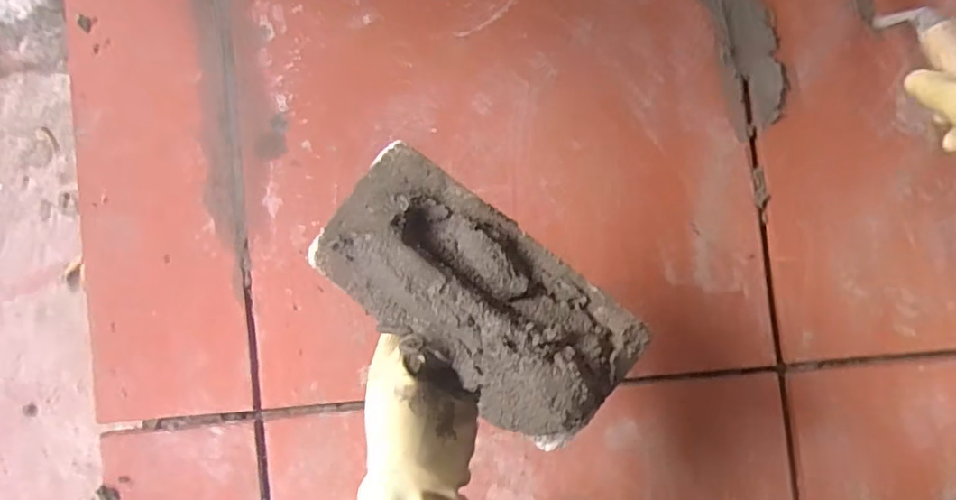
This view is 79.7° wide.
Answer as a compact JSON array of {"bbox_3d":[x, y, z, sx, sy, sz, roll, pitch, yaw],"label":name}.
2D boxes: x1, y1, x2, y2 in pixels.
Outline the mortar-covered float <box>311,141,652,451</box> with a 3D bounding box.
[{"bbox_3d":[-0.002,0.028,0.352,0.202,0.032,0.099,37,90,5],"label":"mortar-covered float"}]

